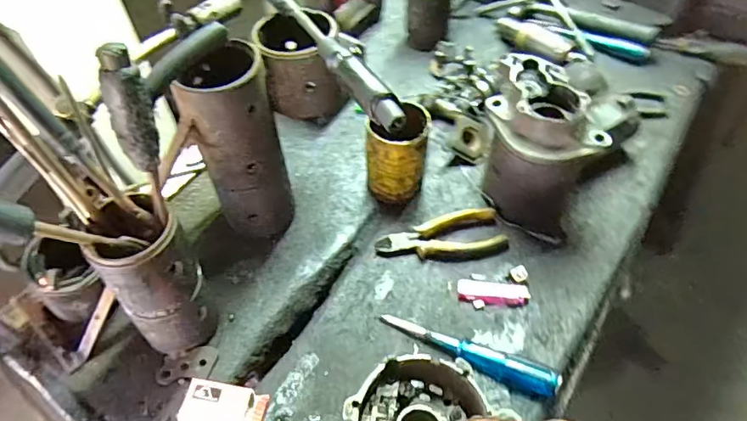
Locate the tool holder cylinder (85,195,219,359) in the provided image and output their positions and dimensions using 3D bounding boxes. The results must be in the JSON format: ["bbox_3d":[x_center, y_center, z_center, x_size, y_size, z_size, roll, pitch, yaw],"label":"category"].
[{"bbox_3d":[-0.210,0.069,0.520,0.078,0.170,0.072,-2,52,2],"label":"tool holder cylinder"}]

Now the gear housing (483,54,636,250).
[{"bbox_3d":[0.198,-0.072,0.635,0.156,0.157,0.114,33,61,26],"label":"gear housing"}]

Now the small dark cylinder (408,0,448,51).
[{"bbox_3d":[0.091,-0.332,0.868,0.070,0.104,0.084,0,52,4],"label":"small dark cylinder"}]

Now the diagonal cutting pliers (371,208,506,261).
[{"bbox_3d":[0.084,0.037,0.650,0.152,0.022,0.055,-14,52,-7],"label":"diagonal cutting pliers"}]

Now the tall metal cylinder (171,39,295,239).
[{"bbox_3d":[-0.144,-0.073,0.591,0.088,0.221,0.095,-15,52,-8],"label":"tall metal cylinder"}]

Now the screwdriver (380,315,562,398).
[{"bbox_3d":[0.098,0.148,0.558,0.188,0.025,0.027,20,56,18],"label":"screwdriver"}]

